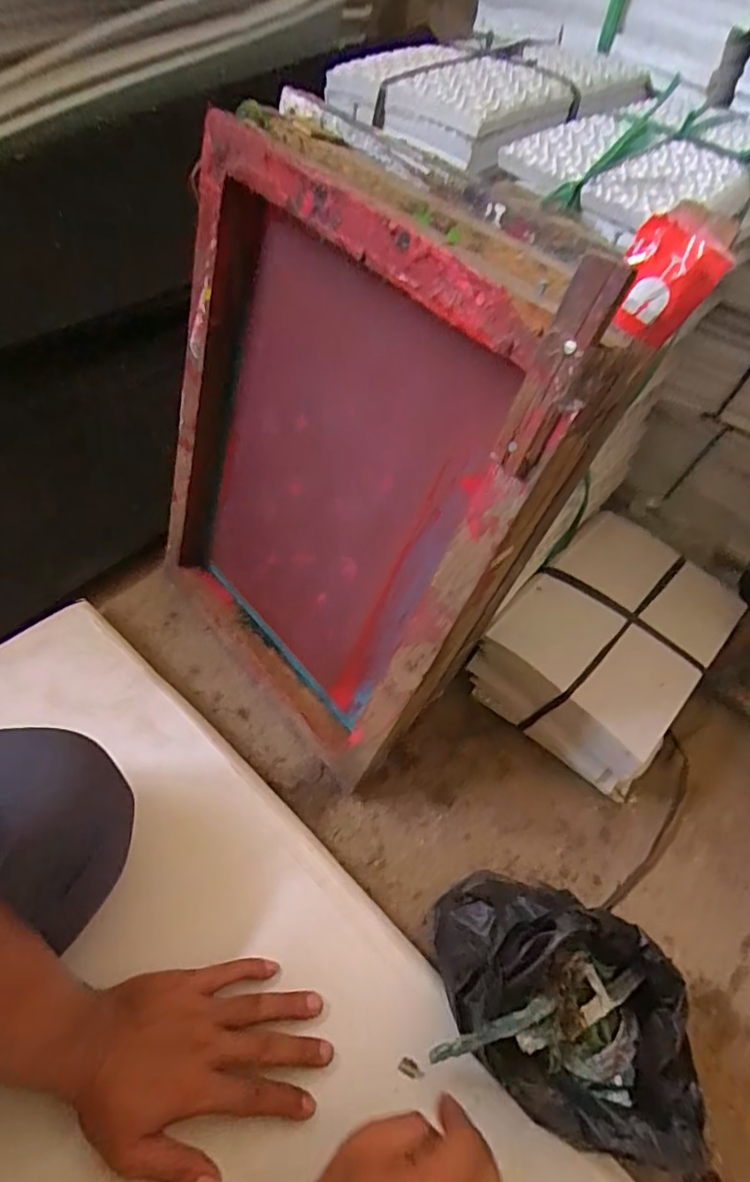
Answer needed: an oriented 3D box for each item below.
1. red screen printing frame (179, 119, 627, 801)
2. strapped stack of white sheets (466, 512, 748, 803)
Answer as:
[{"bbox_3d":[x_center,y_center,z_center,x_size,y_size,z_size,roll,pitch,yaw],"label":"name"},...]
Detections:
[{"bbox_3d":[-0.055,-0.092,0.515,0.075,0.491,0.379,-25,60,-36],"label":"red screen printing frame"},{"bbox_3d":[0.277,0.061,0.692,0.217,0.109,0.283,36,59,18],"label":"strapped stack of white sheets"}]

